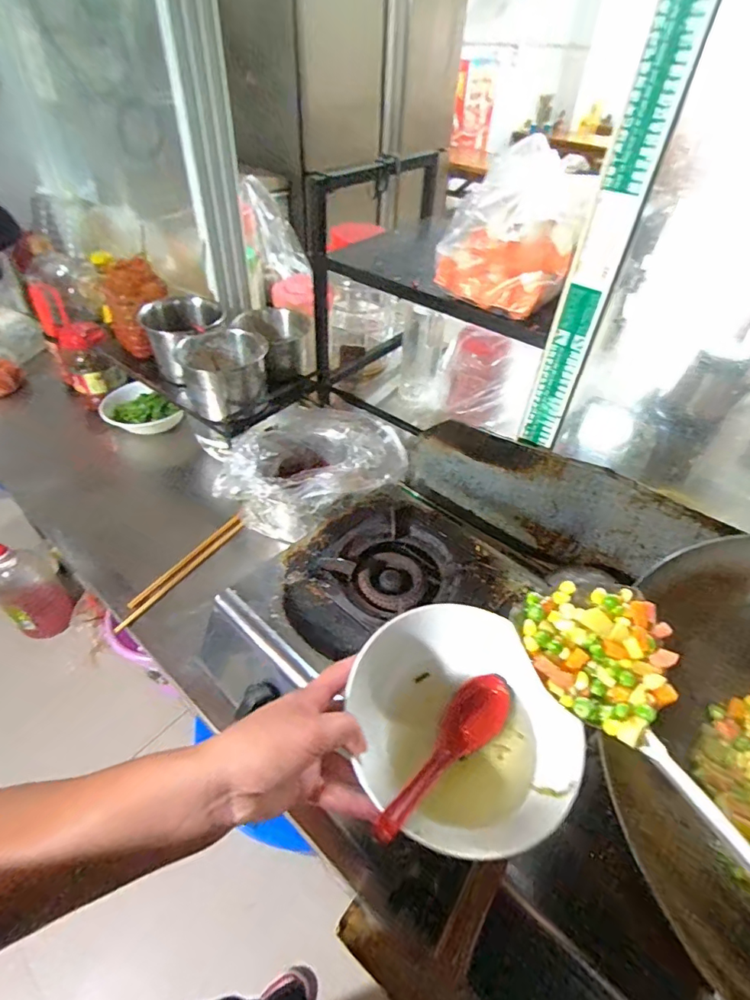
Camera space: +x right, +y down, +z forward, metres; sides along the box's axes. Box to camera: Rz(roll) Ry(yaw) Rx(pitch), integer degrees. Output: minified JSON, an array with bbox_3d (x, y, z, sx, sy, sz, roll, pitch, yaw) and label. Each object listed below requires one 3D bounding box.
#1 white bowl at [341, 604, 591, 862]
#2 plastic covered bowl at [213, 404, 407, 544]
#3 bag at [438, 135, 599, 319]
[{"bbox_3d":[0.077,0.172,0.380,0.182,0.073,0.163,-18,49,-20],"label":"white bowl"},{"bbox_3d":[-0.089,-0.043,0.792,0.269,0.110,0.227,3,45,0],"label":"plastic covered bowl"},{"bbox_3d":[0.190,-0.371,0.666,0.173,0.150,0.183,18,46,14],"label":"bag"}]

